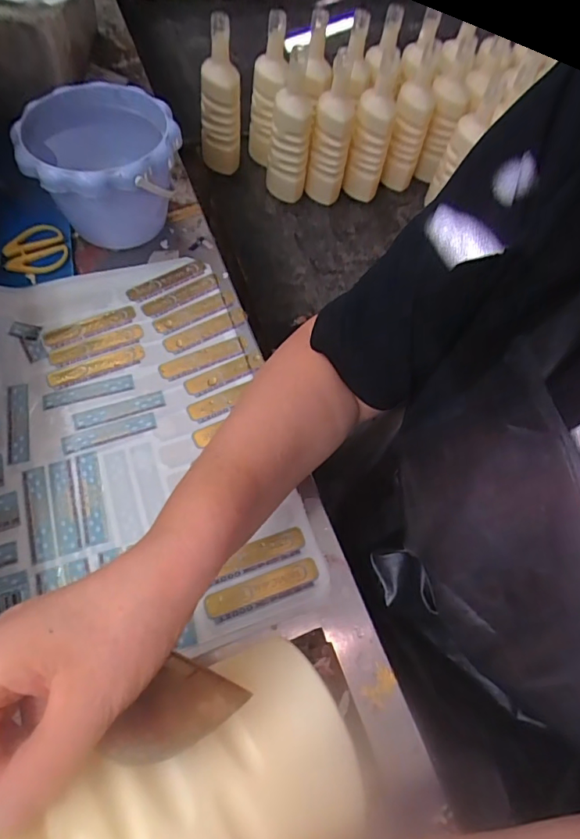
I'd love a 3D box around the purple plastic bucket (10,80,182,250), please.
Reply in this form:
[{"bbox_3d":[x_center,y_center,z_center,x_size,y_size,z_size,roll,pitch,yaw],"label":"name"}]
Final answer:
[{"bbox_3d":[-0.191,-0.257,0.499,0.150,0.115,0.144,3,60,-6],"label":"purple plastic bucket"}]

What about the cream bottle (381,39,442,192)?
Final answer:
[{"bbox_3d":[0.232,-0.568,0.915,0.070,0.242,0.057,15,31,4],"label":"cream bottle"}]

